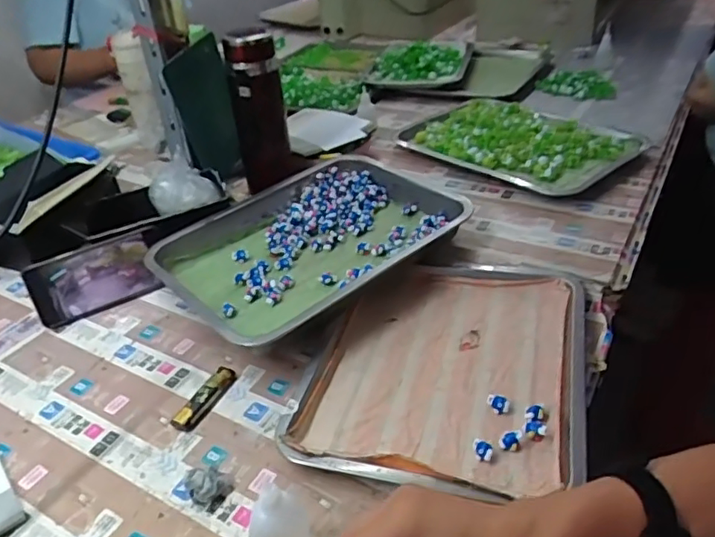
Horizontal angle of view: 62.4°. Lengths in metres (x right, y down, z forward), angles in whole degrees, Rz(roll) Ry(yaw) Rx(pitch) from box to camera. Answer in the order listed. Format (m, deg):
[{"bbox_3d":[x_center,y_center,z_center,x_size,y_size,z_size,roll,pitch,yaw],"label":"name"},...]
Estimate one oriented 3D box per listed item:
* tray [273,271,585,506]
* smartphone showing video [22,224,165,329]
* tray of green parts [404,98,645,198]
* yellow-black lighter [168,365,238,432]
[{"bbox_3d":[0.090,0.097,0.598,0.263,0.035,0.291,6,36,15],"label":"tray"},{"bbox_3d":[-0.320,0.009,0.737,0.156,0.083,0.014,-23,12,-21],"label":"smartphone showing video"},{"bbox_3d":[0.238,-0.193,0.877,0.298,0.022,0.215,25,45,36],"label":"tray of green parts"},{"bbox_3d":[-0.154,0.129,0.593,0.025,0.009,0.079,16,42,24],"label":"yellow-black lighter"}]

